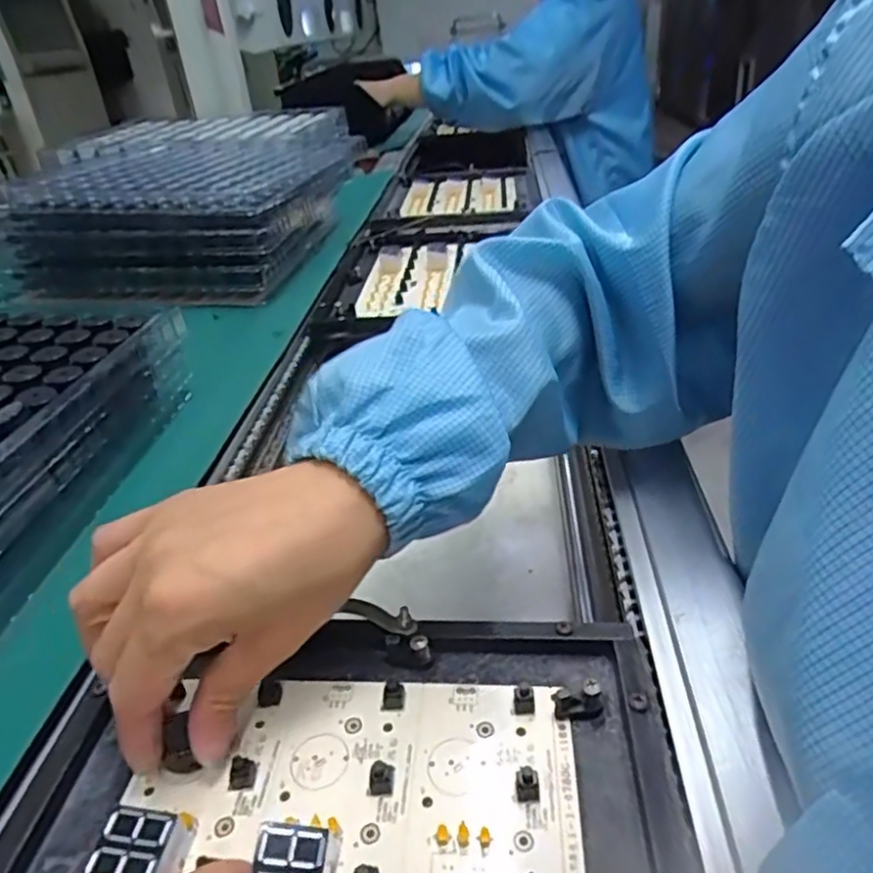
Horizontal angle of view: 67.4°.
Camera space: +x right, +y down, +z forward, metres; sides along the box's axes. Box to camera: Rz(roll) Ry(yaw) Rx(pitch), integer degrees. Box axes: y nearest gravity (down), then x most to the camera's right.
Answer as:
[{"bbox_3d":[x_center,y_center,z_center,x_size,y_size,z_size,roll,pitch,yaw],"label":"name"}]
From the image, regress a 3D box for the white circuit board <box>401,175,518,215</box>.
[{"bbox_3d":[0.035,-0.362,0.981,0.163,0.009,0.205,0,34,7],"label":"white circuit board"}]

